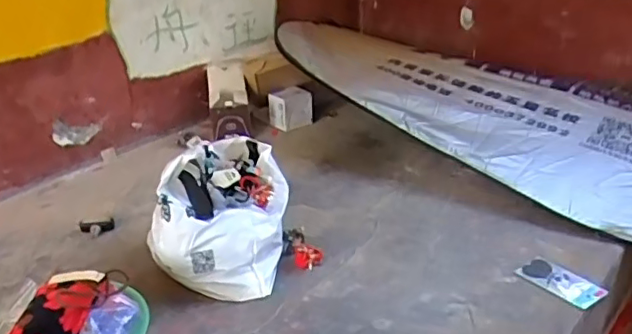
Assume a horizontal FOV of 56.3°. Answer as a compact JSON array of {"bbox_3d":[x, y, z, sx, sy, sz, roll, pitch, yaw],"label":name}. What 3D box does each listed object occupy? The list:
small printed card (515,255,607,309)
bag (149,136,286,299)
[{"bbox_3d":[0.426,0.196,1.028,0.073,0.007,0.134,-22,33,-35],"label":"small printed card"},{"bbox_3d":[-0.163,0.071,1.128,0.206,0.191,0.322,3,26,9],"label":"bag"}]

